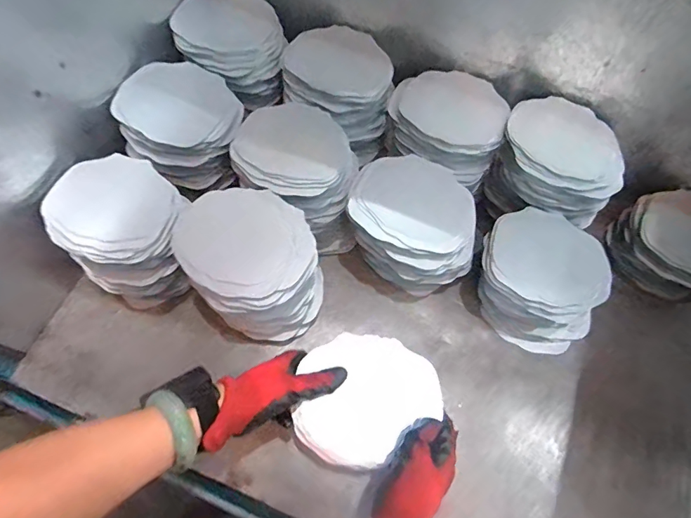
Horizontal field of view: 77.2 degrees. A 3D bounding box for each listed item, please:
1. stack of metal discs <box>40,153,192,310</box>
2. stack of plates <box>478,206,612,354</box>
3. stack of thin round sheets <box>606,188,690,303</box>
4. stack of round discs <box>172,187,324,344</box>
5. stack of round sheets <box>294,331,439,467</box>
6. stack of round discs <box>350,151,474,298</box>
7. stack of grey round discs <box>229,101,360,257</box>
[{"bbox_3d":[-0.297,-0.028,0.623,0.150,0.180,0.162,-41,74,-17],"label":"stack of metal discs"},{"bbox_3d":[0.276,0.033,0.635,0.170,0.116,0.181,3,67,0],"label":"stack of plates"},{"bbox_3d":[0.516,-0.024,0.682,0.171,0.091,0.136,39,71,14],"label":"stack of thin round sheets"},{"bbox_3d":[-0.123,0.013,0.606,0.152,0.150,0.188,-38,73,-16],"label":"stack of round discs"},{"bbox_3d":[0.018,0.156,0.501,0.159,0.018,0.136,-34,72,-15],"label":"stack of round sheets"},{"bbox_3d":[0.089,-0.042,0.649,0.162,0.145,0.170,-17,68,-9],"label":"stack of round discs"},{"bbox_3d":[-0.065,-0.121,0.661,0.194,0.146,0.145,23,68,8],"label":"stack of grey round discs"}]

